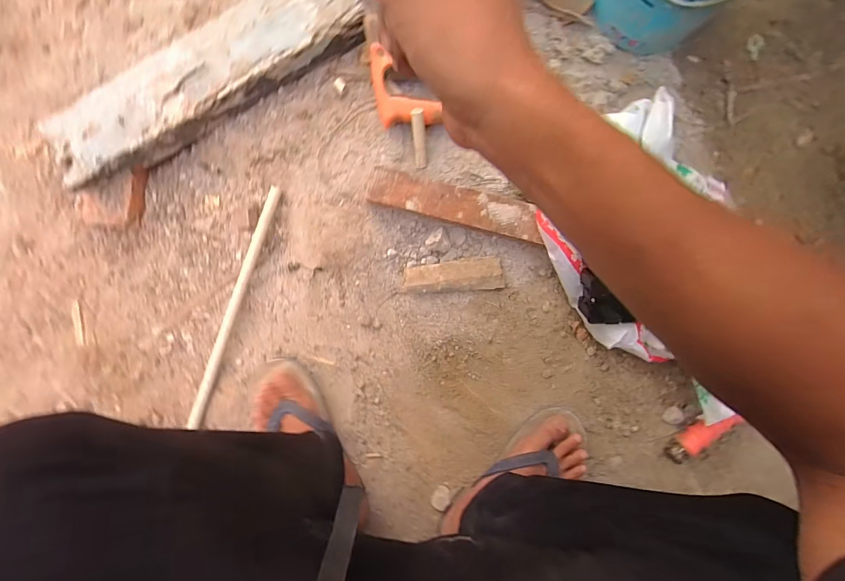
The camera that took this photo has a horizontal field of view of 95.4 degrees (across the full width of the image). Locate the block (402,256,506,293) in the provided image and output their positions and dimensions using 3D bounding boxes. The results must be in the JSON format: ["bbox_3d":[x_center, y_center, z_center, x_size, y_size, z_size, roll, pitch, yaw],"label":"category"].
[{"bbox_3d":[0.047,-0.022,0.577,0.143,0.025,0.046,-4,89,4],"label":"block"}]

